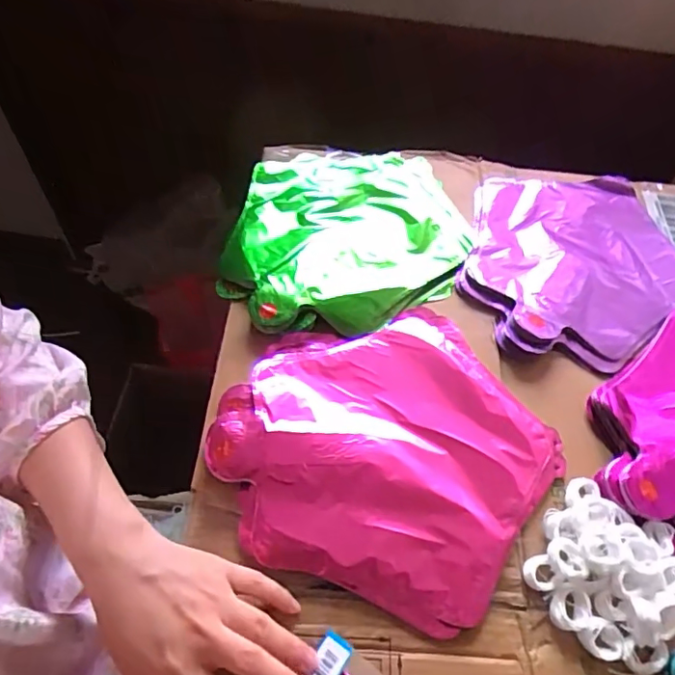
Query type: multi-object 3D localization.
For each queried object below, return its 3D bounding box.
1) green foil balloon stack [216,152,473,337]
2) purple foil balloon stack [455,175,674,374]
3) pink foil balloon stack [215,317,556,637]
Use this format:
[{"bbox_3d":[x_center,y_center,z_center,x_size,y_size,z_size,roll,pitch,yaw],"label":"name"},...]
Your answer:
[{"bbox_3d":[0.010,-0.110,0.541,0.227,0.021,0.247,2,57,0],"label":"green foil balloon stack"},{"bbox_3d":[0.249,-0.079,0.551,0.231,0.029,0.249,8,58,4],"label":"purple foil balloon stack"},{"bbox_3d":[0.038,0.078,0.425,0.239,0.025,0.244,33,62,18],"label":"pink foil balloon stack"}]

